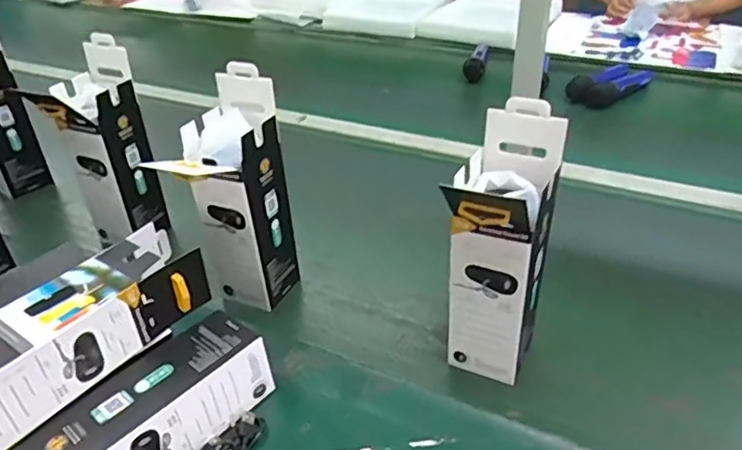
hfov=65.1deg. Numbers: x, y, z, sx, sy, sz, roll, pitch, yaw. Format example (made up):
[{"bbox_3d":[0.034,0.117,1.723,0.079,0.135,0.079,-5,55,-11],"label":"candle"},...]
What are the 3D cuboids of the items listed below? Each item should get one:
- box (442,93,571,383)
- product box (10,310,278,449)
[{"bbox_3d":[0.127,0.031,0.563,0.088,0.266,0.112,9,37,16],"label":"box"},{"bbox_3d":[-0.221,0.191,0.514,0.100,0.071,0.281,23,43,30],"label":"product box"}]

